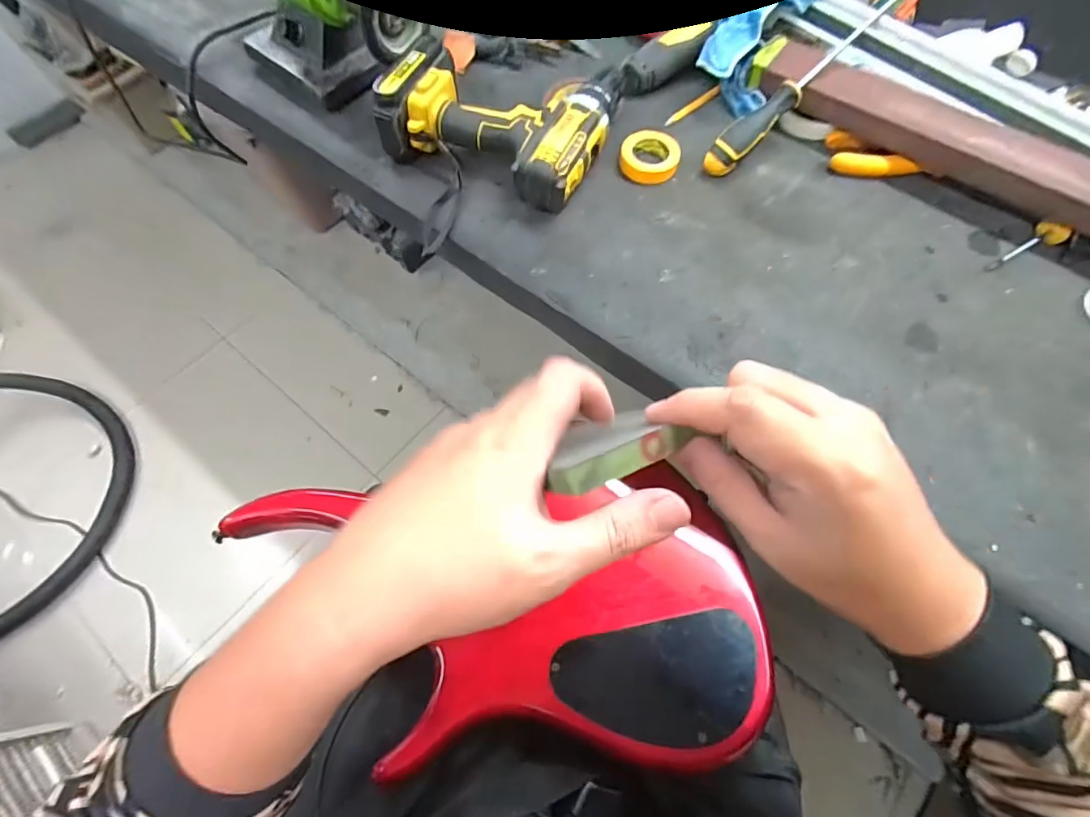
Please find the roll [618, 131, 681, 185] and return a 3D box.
[{"bbox_3d":[0.108,-0.259,0.499,0.060,0.020,0.054,-2,65,-1],"label":"roll"}]

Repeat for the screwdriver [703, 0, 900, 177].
[{"bbox_3d":[0.258,-0.325,0.484,0.244,0.025,0.030,-42,71,1],"label":"screwdriver"}]

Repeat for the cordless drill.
[{"bbox_3d":[-0.033,-0.310,0.493,0.203,0.072,0.193,24,67,10],"label":"cordless drill"}]

